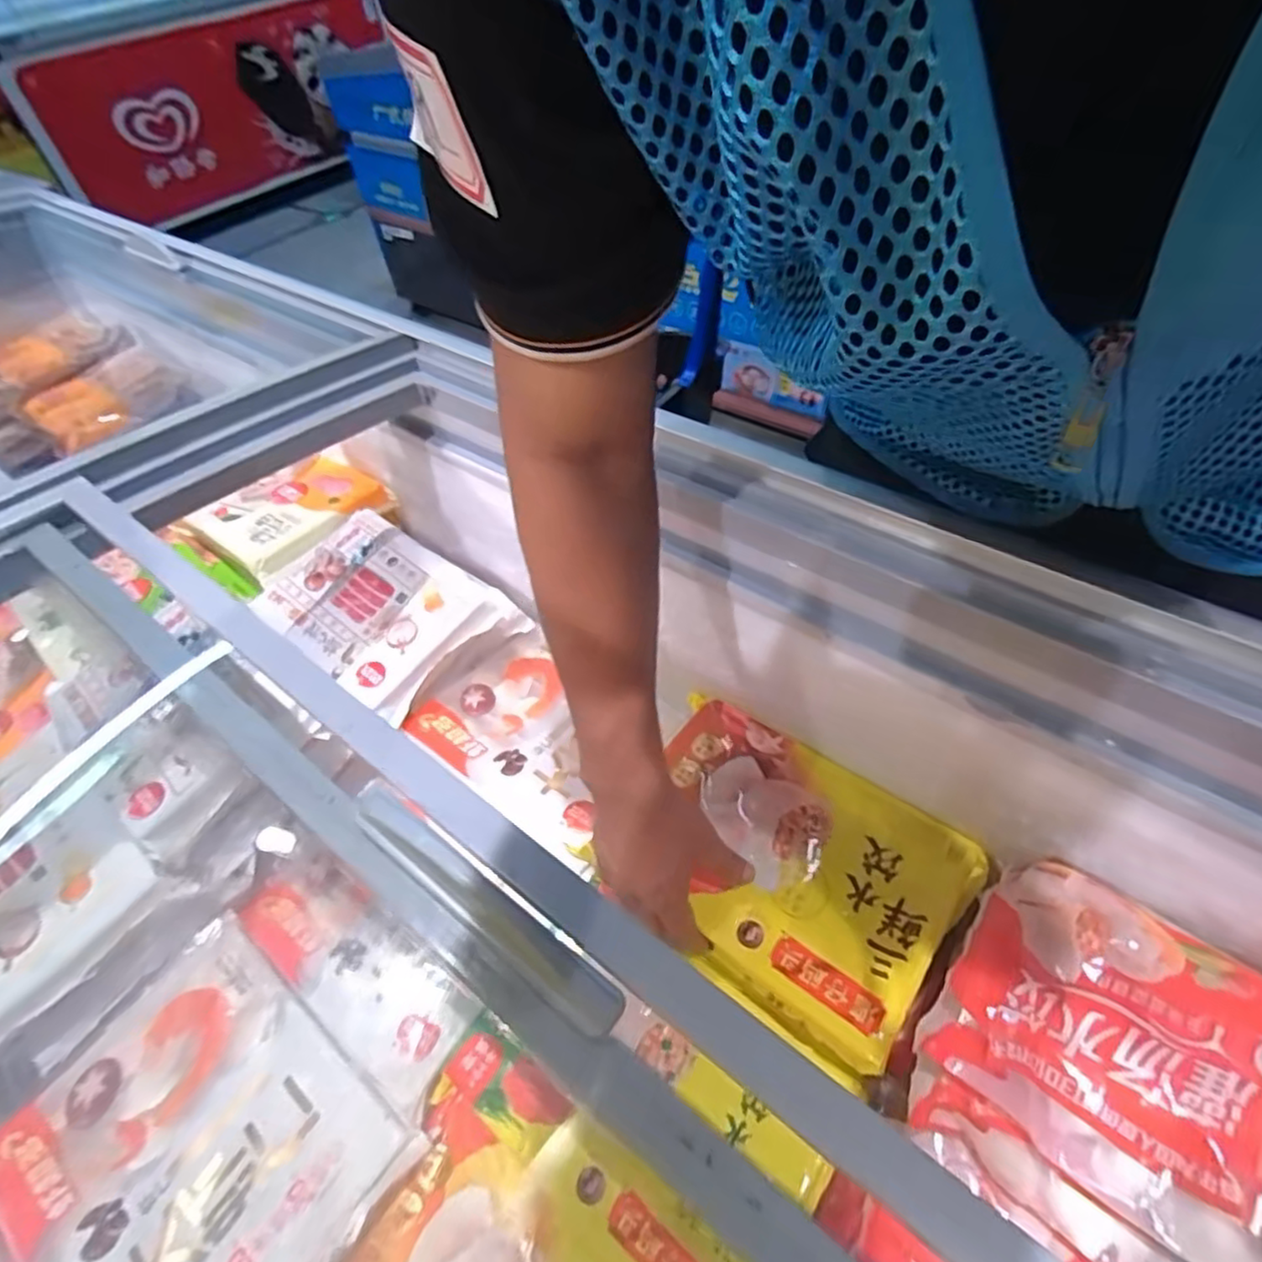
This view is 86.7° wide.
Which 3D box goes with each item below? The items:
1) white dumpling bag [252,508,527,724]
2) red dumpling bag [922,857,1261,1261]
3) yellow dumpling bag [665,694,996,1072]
[{"bbox_3d":[-0.279,-0.025,0.747,0.242,0.074,0.190,26,57,25],"label":"white dumpling bag"},{"bbox_3d":[0.321,0.262,0.411,0.219,0.043,0.164,32,60,29],"label":"red dumpling bag"},{"bbox_3d":[0.126,0.191,0.574,0.268,0.031,0.193,30,59,28],"label":"yellow dumpling bag"}]

